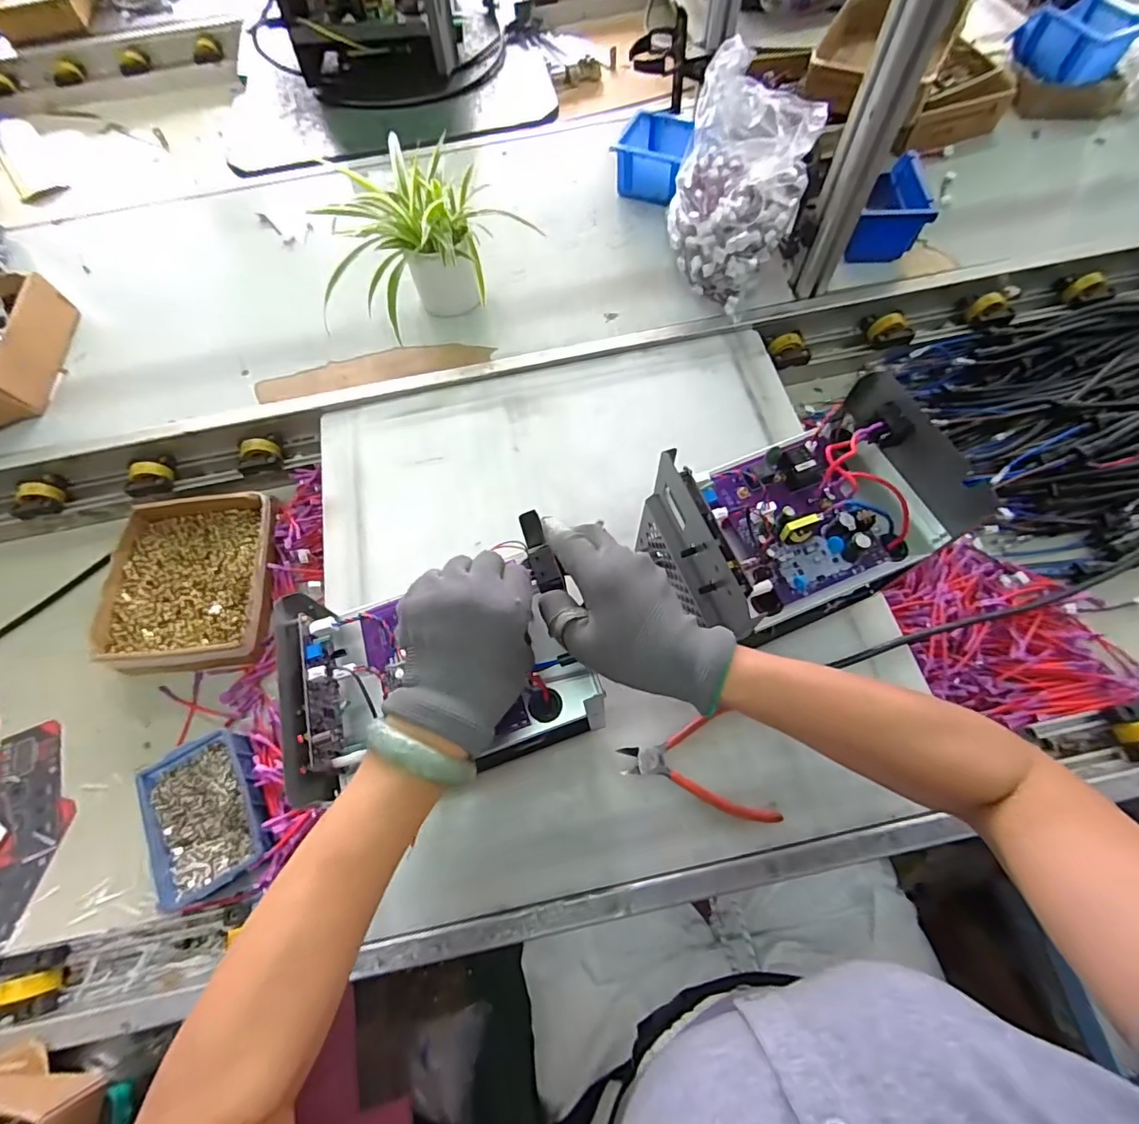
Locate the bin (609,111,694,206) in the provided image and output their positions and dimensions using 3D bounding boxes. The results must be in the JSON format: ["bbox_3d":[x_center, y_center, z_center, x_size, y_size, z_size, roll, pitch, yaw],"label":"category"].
[{"bbox_3d":[0.127,-0.621,0.815,0.102,0.073,0.116,16,69,9],"label":"bin"}]

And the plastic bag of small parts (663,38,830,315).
[{"bbox_3d":[0.215,-0.472,0.680,0.155,0.213,0.168,26,70,12],"label":"plastic bag of small parts"}]

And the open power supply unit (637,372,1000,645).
[{"bbox_3d":[0.191,-0.037,0.449,0.217,0.119,0.156,-20,67,-5],"label":"open power supply unit"}]

